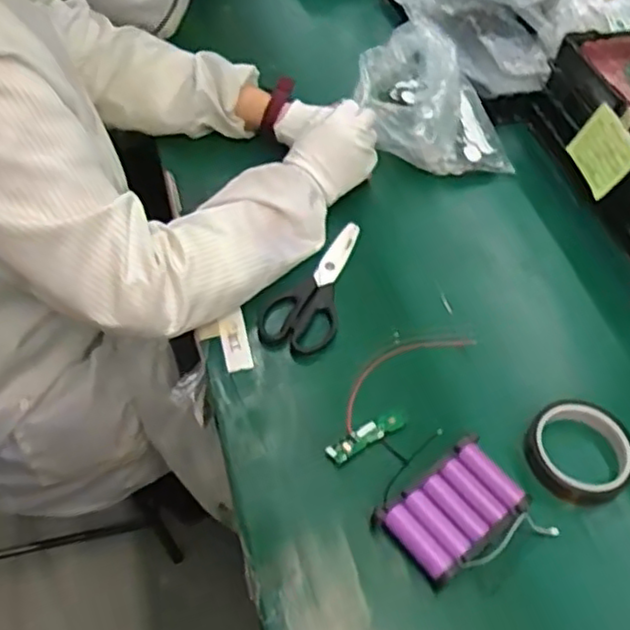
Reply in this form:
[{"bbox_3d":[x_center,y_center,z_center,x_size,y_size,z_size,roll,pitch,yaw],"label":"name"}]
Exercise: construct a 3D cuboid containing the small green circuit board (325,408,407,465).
[{"bbox_3d":[0.047,0.108,0.604,0.083,0.009,0.018,-26,57,-23],"label":"small green circuit board"}]

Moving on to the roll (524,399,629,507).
[{"bbox_3d":[0.237,0.124,0.605,0.090,0.035,0.088,2,51,-3],"label":"roll"}]

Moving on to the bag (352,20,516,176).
[{"bbox_3d":[0.148,-0.275,0.852,0.165,0.105,0.187,-7,52,-10],"label":"bag"}]

